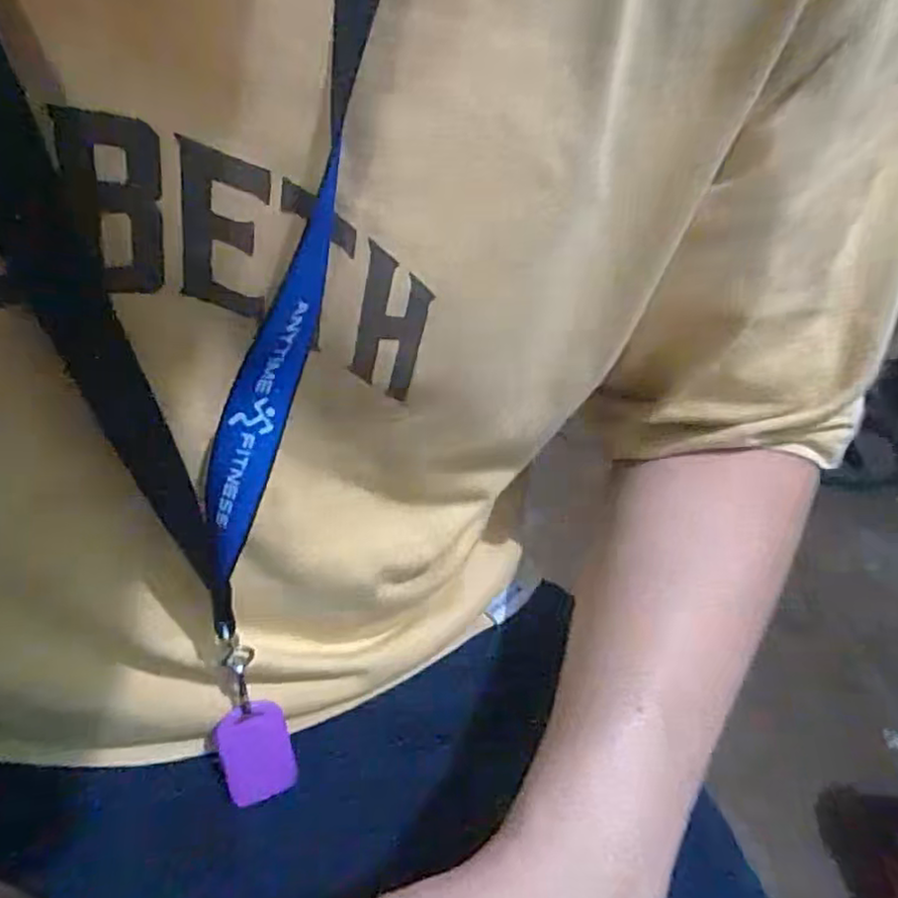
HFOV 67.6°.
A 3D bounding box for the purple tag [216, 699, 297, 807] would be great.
[{"bbox_3d":[-0.082,0.129,0.283,0.027,0.045,0.004,-12,16,-15],"label":"purple tag"}]

